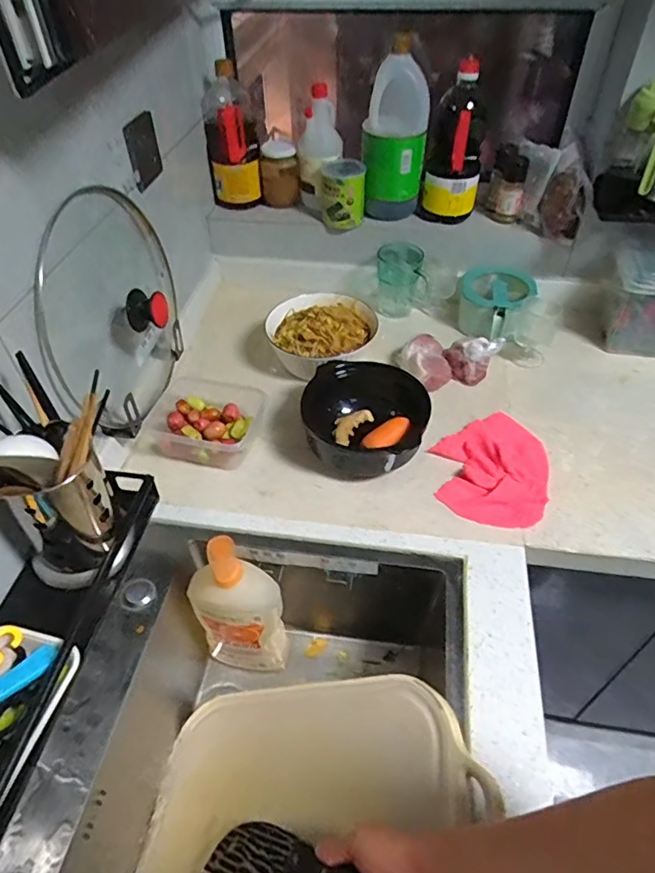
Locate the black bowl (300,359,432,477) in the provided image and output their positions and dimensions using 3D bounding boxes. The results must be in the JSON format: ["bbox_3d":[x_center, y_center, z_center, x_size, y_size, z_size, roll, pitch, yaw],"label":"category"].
[{"bbox_3d":[0.048,-0.023,0.831,0.181,0.103,0.168,0,46,0],"label":"black bowl"}]

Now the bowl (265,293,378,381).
[{"bbox_3d":[-0.014,-0.191,0.989,0.169,0.100,0.176,0,46,0],"label":"bowl"}]

